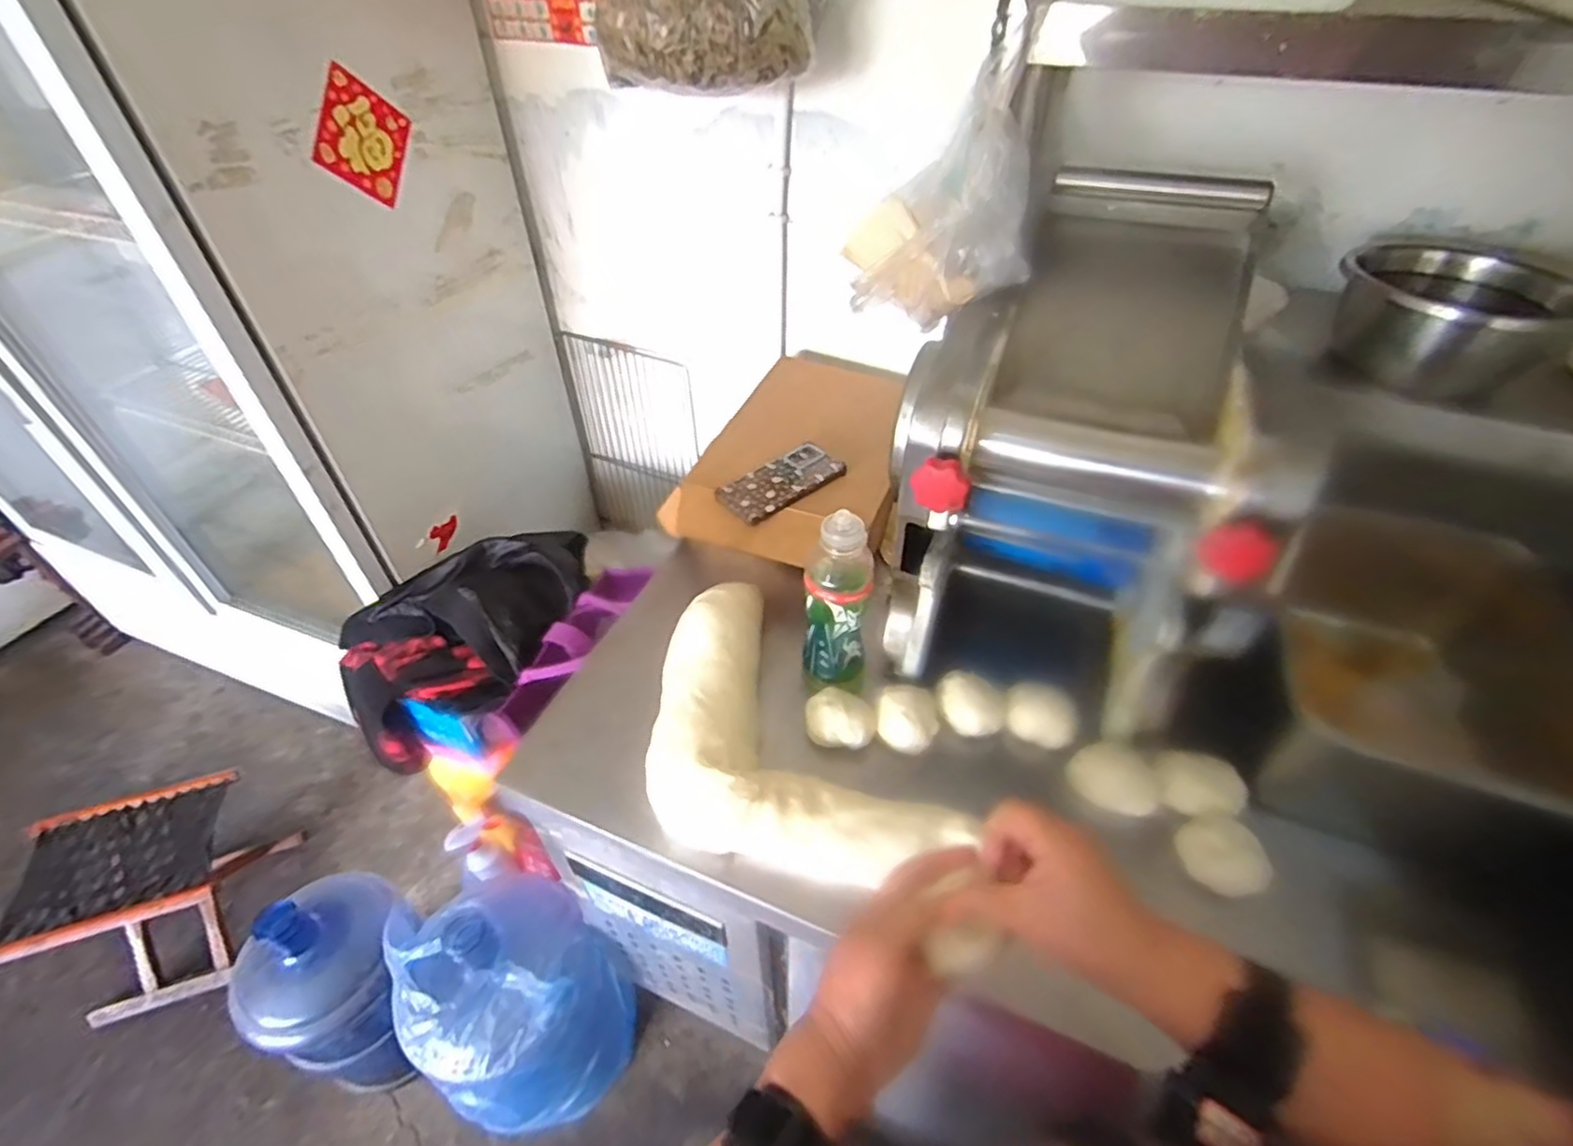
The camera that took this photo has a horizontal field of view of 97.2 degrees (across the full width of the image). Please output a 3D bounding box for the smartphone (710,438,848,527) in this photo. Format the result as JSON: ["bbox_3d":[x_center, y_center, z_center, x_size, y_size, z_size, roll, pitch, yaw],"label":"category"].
[{"bbox_3d":[-0.006,-0.119,0.891,0.169,0.011,0.081,-30,52,-28],"label":"smartphone"}]

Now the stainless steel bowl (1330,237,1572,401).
[{"bbox_3d":[0.634,-0.242,0.671,0.185,0.092,0.188,32,52,29],"label":"stainless steel bowl"}]

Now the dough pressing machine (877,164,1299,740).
[{"bbox_3d":[0.282,-0.103,0.661,0.307,0.382,0.343,15,46,15],"label":"dough pressing machine"}]

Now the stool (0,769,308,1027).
[{"bbox_3d":[-1.124,0.576,1.259,0.306,0.285,0.282,-20,47,-20],"label":"stool"}]

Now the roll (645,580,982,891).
[{"bbox_3d":[-0.027,0.168,0.677,0.209,0.070,0.346,-28,50,-26],"label":"roll"}]

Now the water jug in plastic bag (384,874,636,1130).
[{"bbox_3d":[-0.427,0.631,1.054,0.312,0.420,0.252,26,49,24],"label":"water jug in plastic bag"}]

